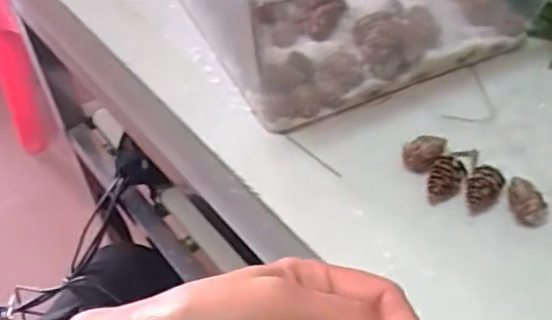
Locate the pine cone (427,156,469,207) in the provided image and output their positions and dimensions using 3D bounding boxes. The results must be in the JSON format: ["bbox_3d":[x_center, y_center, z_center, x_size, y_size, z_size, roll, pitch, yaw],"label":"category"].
[{"bbox_3d":[0.118,0.015,0.410,0.024,0.020,0.031,23,55,19],"label":"pine cone"}]

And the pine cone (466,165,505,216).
[{"bbox_3d":[0.143,0.018,0.403,0.023,0.023,0.035,26,56,22],"label":"pine cone"}]

